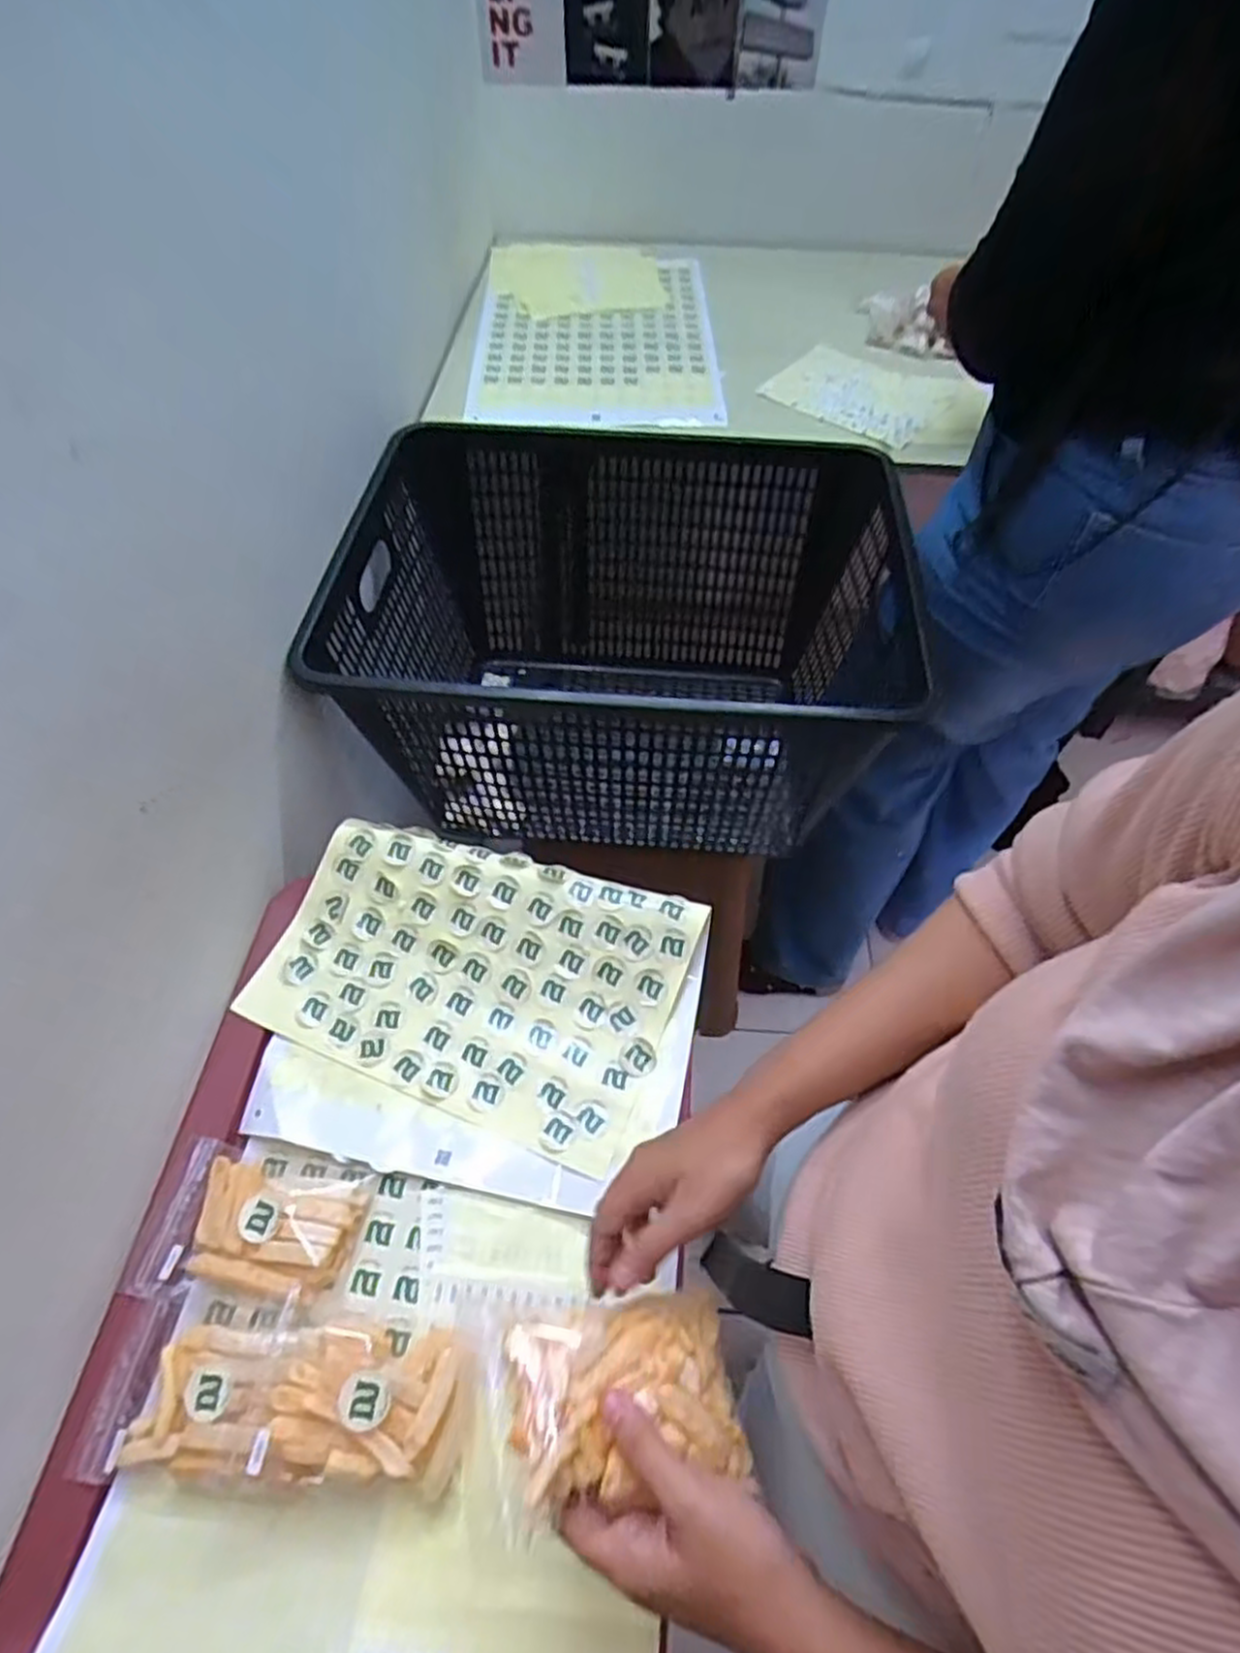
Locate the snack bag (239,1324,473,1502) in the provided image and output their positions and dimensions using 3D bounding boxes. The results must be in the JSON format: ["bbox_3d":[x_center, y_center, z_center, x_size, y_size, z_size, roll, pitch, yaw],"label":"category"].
[{"bbox_3d":[-0.152,0.341,0.455,0.119,0.032,0.078,6,56,4],"label":"snack bag"}]

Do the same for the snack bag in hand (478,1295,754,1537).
[{"bbox_3d":[-0.003,0.271,0.363,0.116,0.038,0.077,5,44,-19],"label":"snack bag in hand"}]

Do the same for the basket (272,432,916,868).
[{"bbox_3d":[0.005,-0.191,0.874,0.570,0.322,0.438,2,55,1],"label":"basket"}]

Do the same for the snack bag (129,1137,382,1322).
[{"bbox_3d":[-0.248,0.271,0.519,0.133,0.018,0.093,9,56,6],"label":"snack bag"}]

